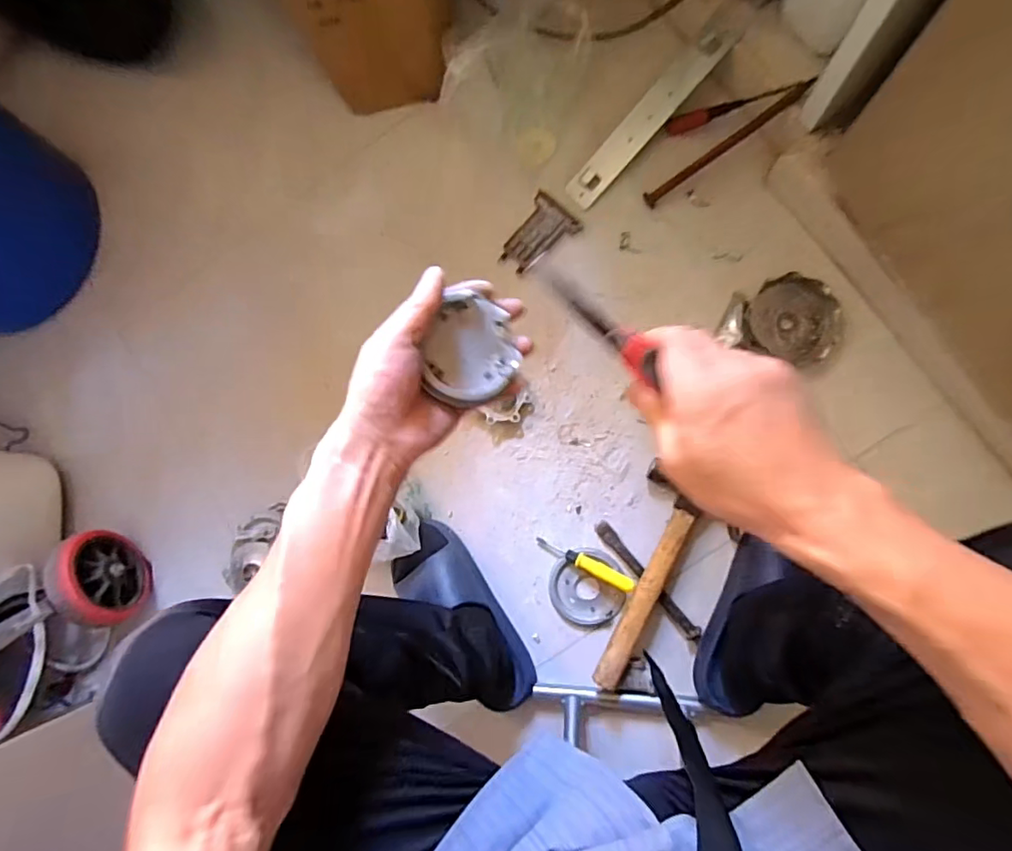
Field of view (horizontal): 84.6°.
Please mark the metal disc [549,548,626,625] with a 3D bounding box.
[{"bbox_3d":[0.114,0.224,0.771,0.097,0.014,0.104,-1,86,8],"label":"metal disc"}]

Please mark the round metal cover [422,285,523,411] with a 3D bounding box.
[{"bbox_3d":[-0.024,-0.055,0.415,0.069,0.020,0.077,23,80,-13],"label":"round metal cover"}]

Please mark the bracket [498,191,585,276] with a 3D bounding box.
[{"bbox_3d":[0.047,-0.277,0.821,0.076,0.019,0.110,42,92,9],"label":"bracket"}]

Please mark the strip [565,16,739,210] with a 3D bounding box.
[{"bbox_3d":[0.197,-0.432,0.777,0.282,0.013,0.048,-45,81,19],"label":"strip"}]

